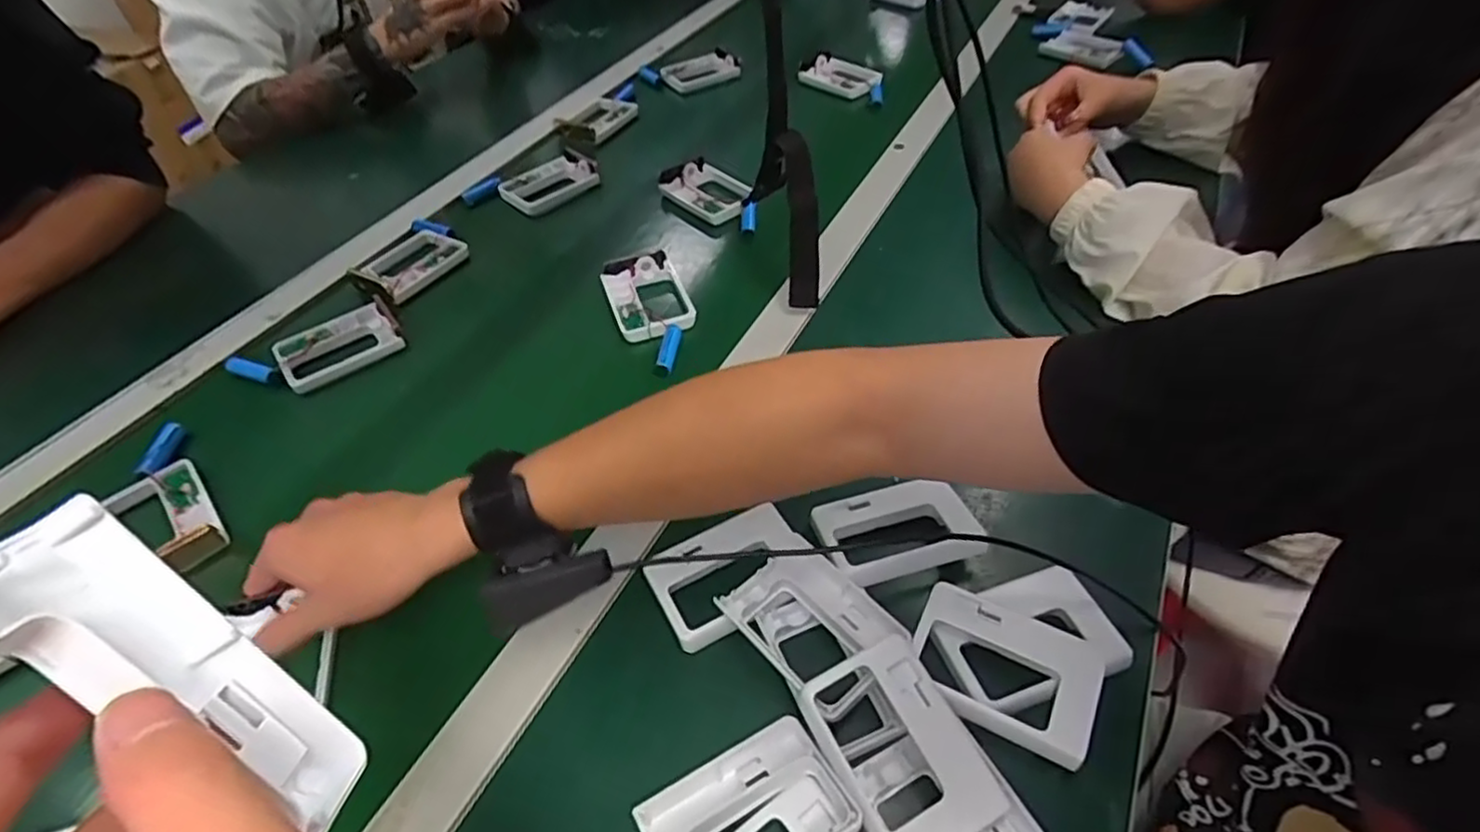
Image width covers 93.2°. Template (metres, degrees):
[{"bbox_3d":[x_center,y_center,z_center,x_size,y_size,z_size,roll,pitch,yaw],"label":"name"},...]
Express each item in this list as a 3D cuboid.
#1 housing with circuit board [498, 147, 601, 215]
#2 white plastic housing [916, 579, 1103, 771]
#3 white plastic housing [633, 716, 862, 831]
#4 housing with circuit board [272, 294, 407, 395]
[{"bbox_3d":[-0.216,-0.268,0.792,0.103,0.019,0.075,-37,56,-28],"label":"housing with circuit board"},{"bbox_3d":[0.139,0.134,0.373,0.093,0.016,0.064,22,52,23],"label":"white plastic housing"},{"bbox_3d":[0.003,0.195,0.341,0.093,0.016,0.067,-25,36,-16],"label":"white plastic housing"},{"bbox_3d":[-0.353,-0.065,0.618,0.098,0.020,0.070,-29,53,-23],"label":"housing with circuit board"}]

